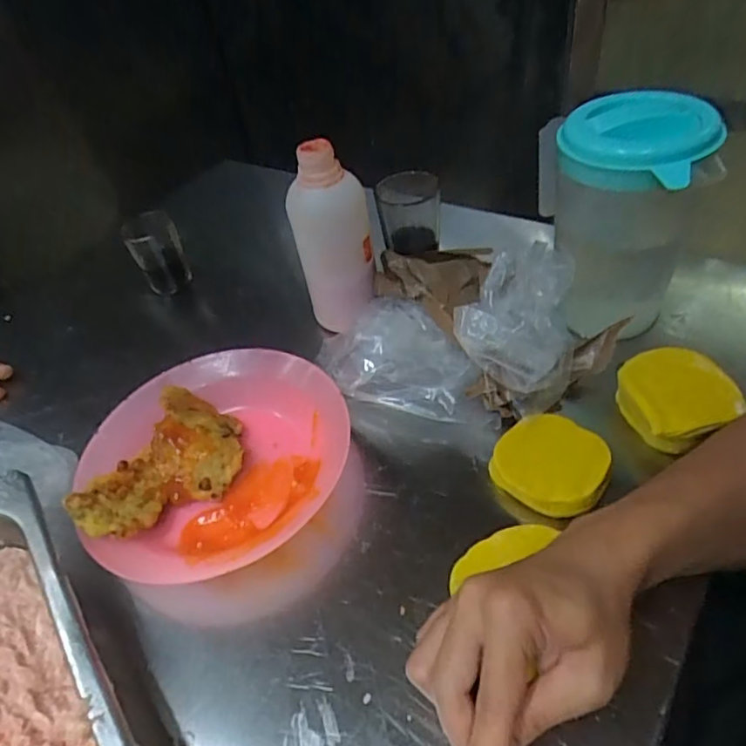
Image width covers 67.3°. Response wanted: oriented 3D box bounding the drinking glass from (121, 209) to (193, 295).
[{"bbox_3d":[-0.250,-0.141,0.655,0.057,0.094,0.045,-26,47,-13],"label":"drinking glass"}]

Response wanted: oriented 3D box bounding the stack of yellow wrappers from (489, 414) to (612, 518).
[{"bbox_3d":[0.133,0.067,0.417,0.075,0.026,0.072,28,57,31],"label":"stack of yellow wrappers"}]

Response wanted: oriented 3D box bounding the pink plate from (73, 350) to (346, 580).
[{"bbox_3d":[-0.127,0.066,0.453,0.215,0.036,0.204,-5,46,5],"label":"pink plate"}]

